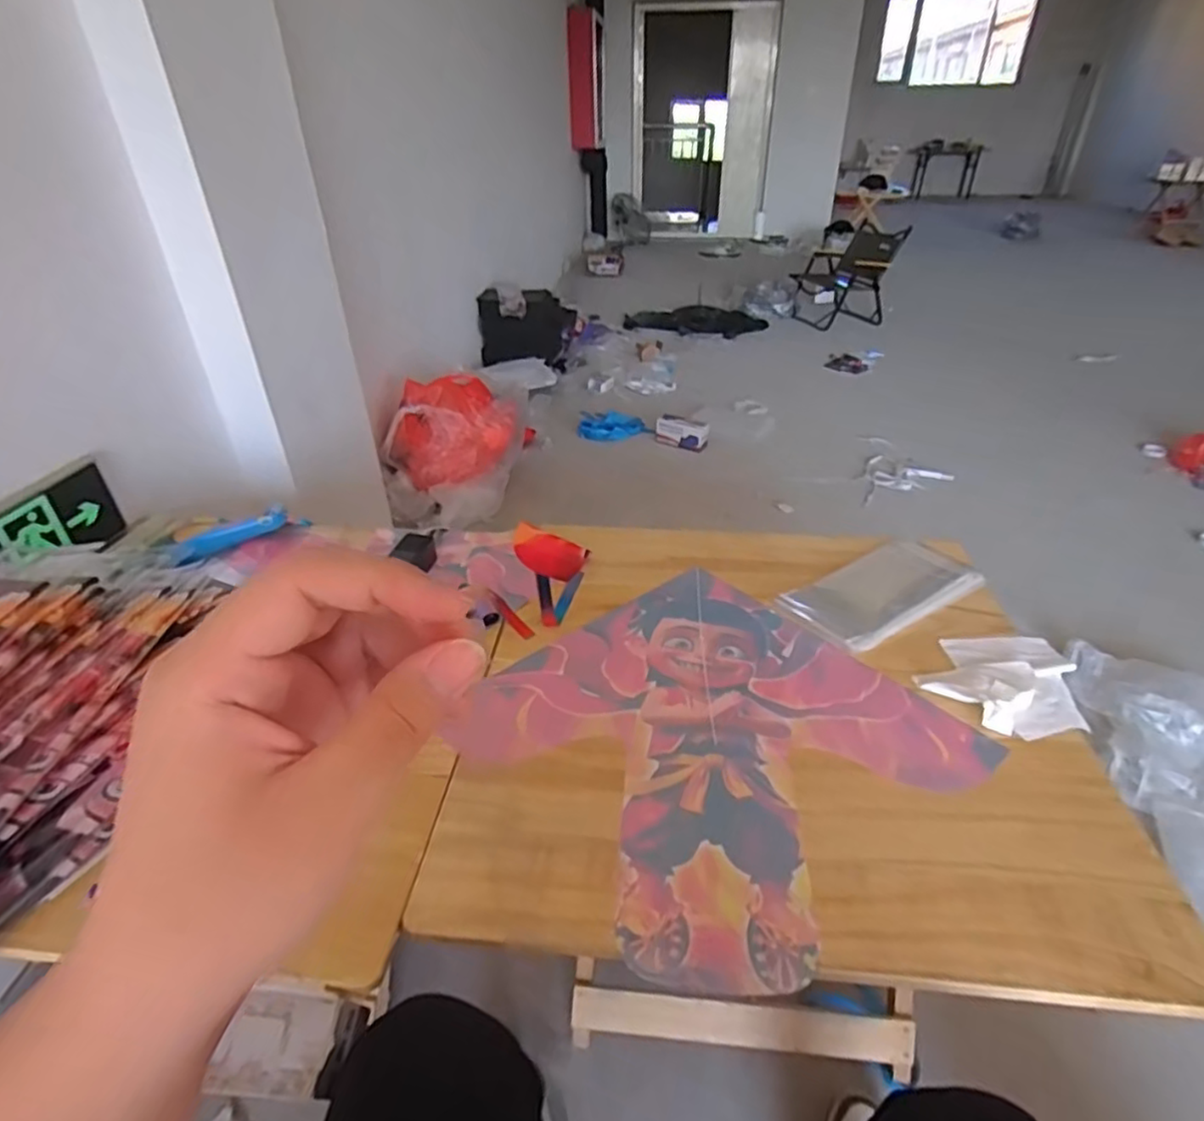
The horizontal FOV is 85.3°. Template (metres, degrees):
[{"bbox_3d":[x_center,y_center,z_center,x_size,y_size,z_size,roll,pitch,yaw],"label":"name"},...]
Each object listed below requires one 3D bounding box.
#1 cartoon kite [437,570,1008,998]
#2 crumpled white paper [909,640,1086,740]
[{"bbox_3d":[0.137,0.222,0.854,0.517,0.015,0.513,-28,43,-31],"label":"cartoon kite"},{"bbox_3d":[0.569,0.162,0.911,0.203,0.033,0.184,-30,44,-33],"label":"crumpled white paper"}]

